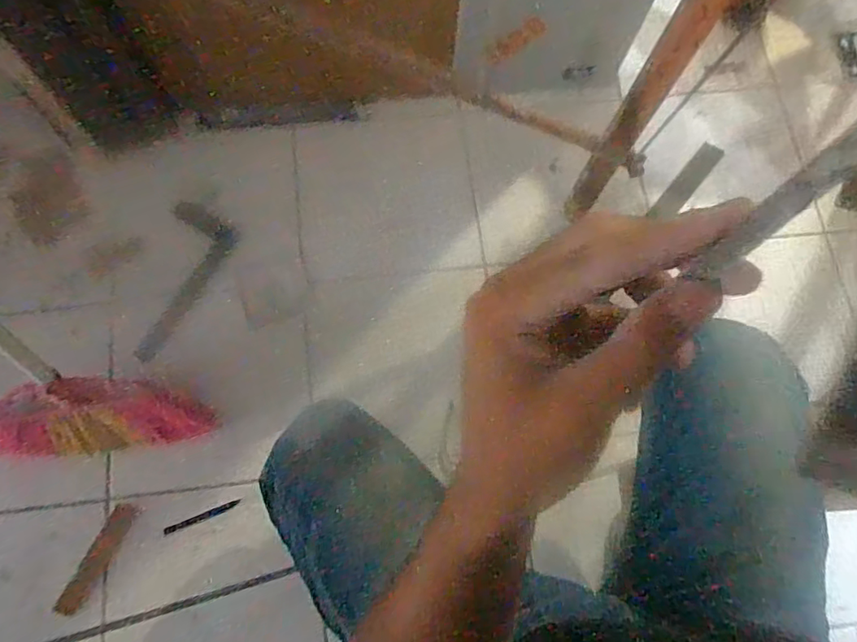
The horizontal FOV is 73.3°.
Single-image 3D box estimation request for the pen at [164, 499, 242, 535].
[{"bbox_3d":[-0.323,0.281,0.827,0.015,0.118,0.010,-38,73,32],"label":"pen"}]

